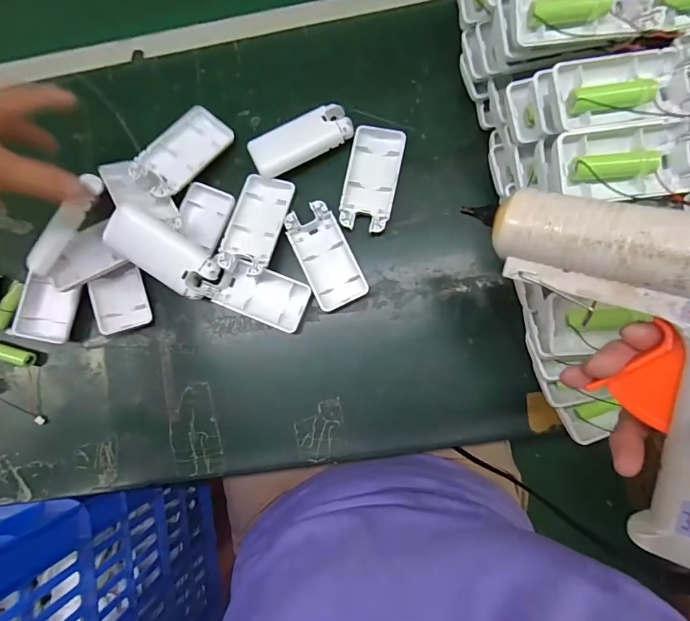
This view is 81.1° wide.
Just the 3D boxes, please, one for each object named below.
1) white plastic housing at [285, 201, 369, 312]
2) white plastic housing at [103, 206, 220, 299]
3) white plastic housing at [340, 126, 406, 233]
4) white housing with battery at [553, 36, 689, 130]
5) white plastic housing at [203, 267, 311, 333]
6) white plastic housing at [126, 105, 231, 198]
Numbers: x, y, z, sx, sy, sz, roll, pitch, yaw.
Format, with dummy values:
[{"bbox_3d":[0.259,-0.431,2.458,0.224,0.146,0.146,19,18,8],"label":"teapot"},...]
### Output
[{"bbox_3d":[-0.017,-0.048,0.359,0.046,0.015,0.093,-27,83,1],"label":"white plastic housing"},{"bbox_3d":[-0.154,-0.048,0.342,0.093,0.021,0.041,35,87,-11],"label":"white plastic housing"},{"bbox_3d":[0.025,-0.117,0.364,0.046,0.015,0.094,11,85,6],"label":"white plastic housing"},{"bbox_3d":[0.175,-0.136,0.255,0.087,0.026,0.047,-9,83,2],"label":"white housing with battery"},{"bbox_3d":[-0.076,-0.014,0.362,0.086,0.015,0.044,22,86,6],"label":"white plastic housing"},{"bbox_3d":[-0.146,-0.143,0.366,0.047,0.014,0.094,37,74,1],"label":"white plastic housing"}]

